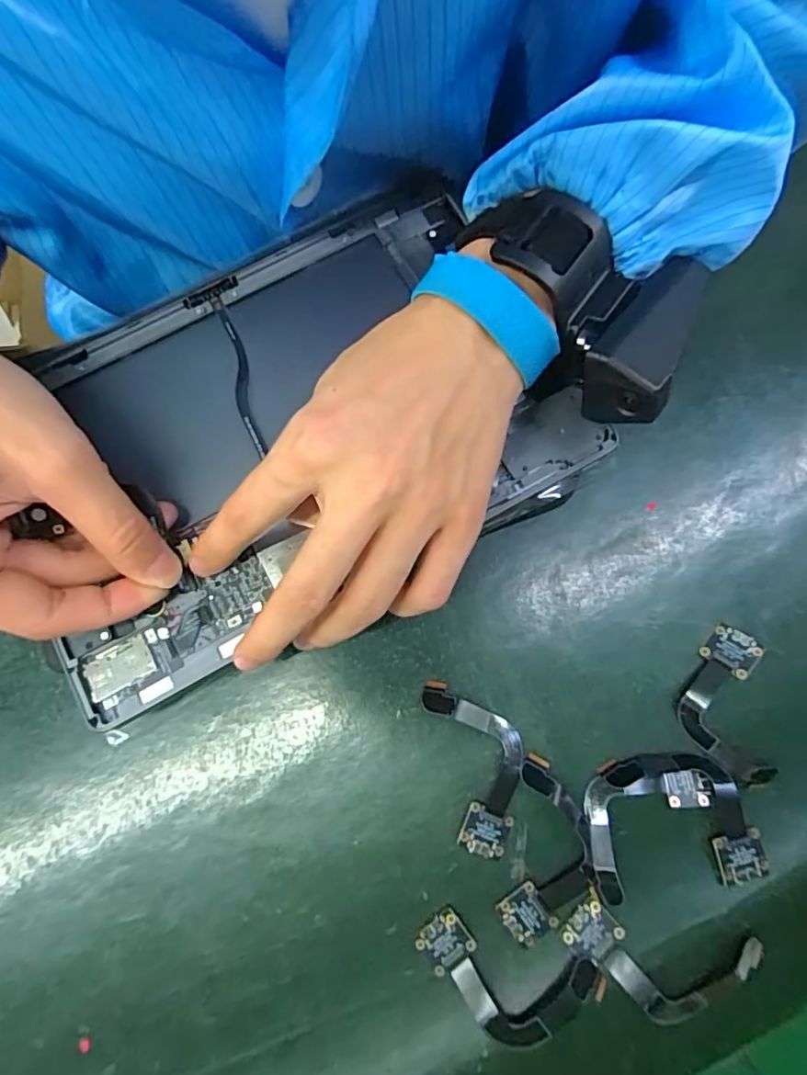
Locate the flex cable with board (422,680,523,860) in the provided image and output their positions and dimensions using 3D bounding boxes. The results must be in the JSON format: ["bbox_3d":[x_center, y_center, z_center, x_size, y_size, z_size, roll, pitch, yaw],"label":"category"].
[{"bbox_3d":[0.035,0.098,0.245,0.036,0.010,0.075,-14,76,-2],"label":"flex cable with board"}]

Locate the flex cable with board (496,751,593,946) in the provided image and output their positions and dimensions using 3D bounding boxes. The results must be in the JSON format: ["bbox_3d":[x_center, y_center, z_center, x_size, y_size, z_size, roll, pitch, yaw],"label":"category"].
[{"bbox_3d":[0.062,0.133,0.236,0.033,0.007,0.072,12,77,4],"label":"flex cable with board"}]

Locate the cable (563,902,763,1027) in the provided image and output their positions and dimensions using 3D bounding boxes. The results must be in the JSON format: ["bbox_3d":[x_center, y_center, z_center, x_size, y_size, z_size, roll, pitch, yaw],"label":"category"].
[{"bbox_3d":[0.103,0.172,0.224,0.074,0.005,0.034,10,77,4],"label":"cable"}]

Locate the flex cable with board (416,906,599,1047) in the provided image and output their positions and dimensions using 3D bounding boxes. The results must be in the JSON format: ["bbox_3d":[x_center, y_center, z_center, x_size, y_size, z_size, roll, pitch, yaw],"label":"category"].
[{"bbox_3d":[0.039,0.178,0.223,0.069,0.012,0.033,17,77,5],"label":"flex cable with board"}]

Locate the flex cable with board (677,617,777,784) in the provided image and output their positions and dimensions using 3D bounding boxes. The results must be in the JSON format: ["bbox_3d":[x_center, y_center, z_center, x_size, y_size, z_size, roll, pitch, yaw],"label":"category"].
[{"bbox_3d":[0.141,0.073,0.247,0.035,0.010,0.067,-2,76,1],"label":"flex cable with board"}]

